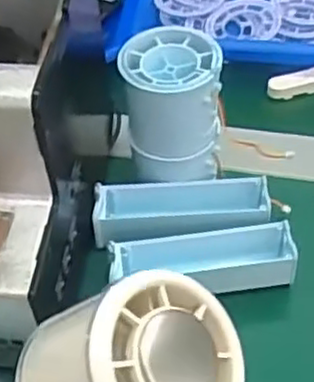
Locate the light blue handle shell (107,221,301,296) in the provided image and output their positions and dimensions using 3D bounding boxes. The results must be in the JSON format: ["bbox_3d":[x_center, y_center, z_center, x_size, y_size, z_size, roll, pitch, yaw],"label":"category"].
[{"bbox_3d":[0.026,0.039,0.396,0.101,0.027,0.026,-6,48,-2],"label":"light blue handle shell"}]

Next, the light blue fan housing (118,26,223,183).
[{"bbox_3d":[0.008,-0.047,0.416,0.051,0.084,0.049,-9,48,-4],"label":"light blue fan housing"}]

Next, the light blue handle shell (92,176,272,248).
[{"bbox_3d":[0.015,0.009,0.415,0.101,0.020,0.036,-5,48,0],"label":"light blue handle shell"}]

